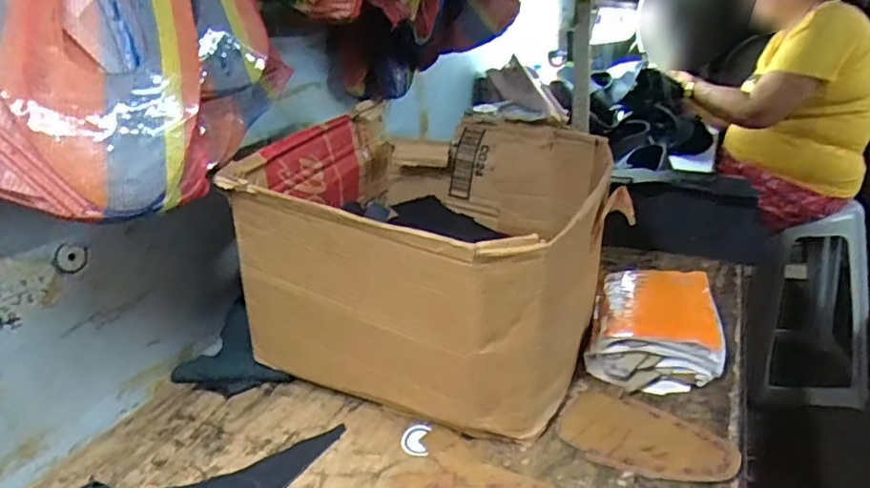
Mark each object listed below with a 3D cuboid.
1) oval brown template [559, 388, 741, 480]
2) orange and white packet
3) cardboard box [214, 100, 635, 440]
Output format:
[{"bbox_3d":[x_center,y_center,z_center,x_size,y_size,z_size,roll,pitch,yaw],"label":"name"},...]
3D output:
[{"bbox_3d":[0.206,0.186,0.587,0.159,0.009,0.102,7,24,26],"label":"oval brown template"},{"bbox_3d":[0.270,0.097,0.730,0.140,0.057,0.223,6,23,22],"label":"orange and white packet"},{"bbox_3d":[0.018,0.002,0.746,0.358,0.252,0.448,6,23,23],"label":"cardboard box"}]

